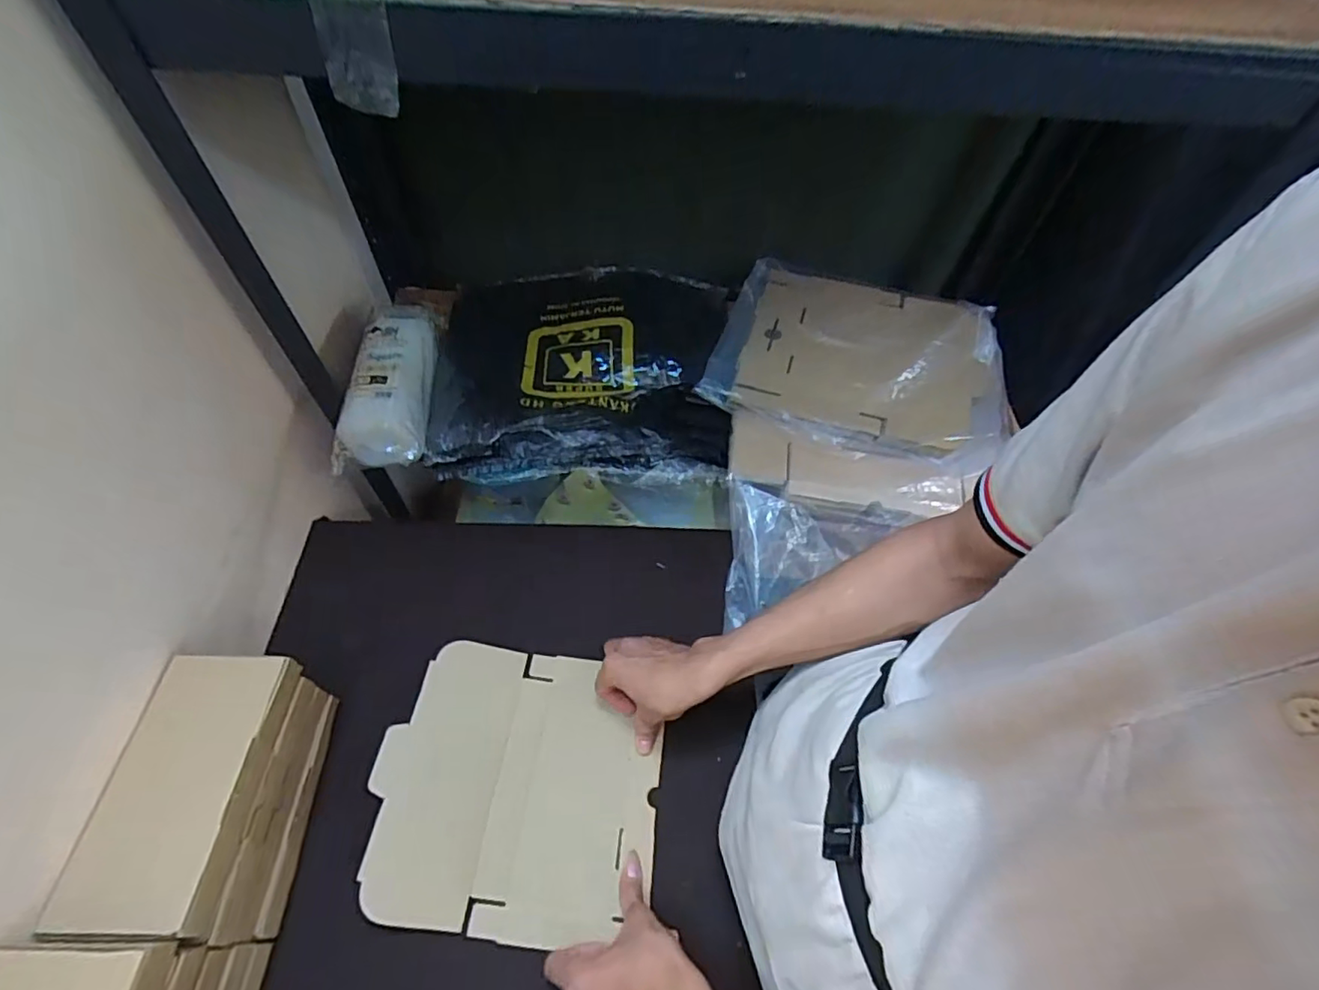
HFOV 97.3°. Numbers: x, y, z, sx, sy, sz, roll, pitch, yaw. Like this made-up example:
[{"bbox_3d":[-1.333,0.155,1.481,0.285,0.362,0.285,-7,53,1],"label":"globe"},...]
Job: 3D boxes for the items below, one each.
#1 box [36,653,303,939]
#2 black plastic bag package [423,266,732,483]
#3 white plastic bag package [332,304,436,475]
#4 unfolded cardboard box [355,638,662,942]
[{"bbox_3d":[-0.387,0.231,0.473,0.107,0.028,0.198,3,55,-2],"label":"box"},{"bbox_3d":[-0.099,-0.177,0.802,0.385,0.078,0.333,0,55,-4],"label":"black plastic bag package"},{"bbox_3d":[-0.332,-0.144,0.730,0.106,0.071,0.247,-1,55,-5],"label":"white plastic bag package"},{"bbox_3d":[-0.133,0.282,0.577,0.259,0.043,0.250,6,55,0],"label":"unfolded cardboard box"}]

